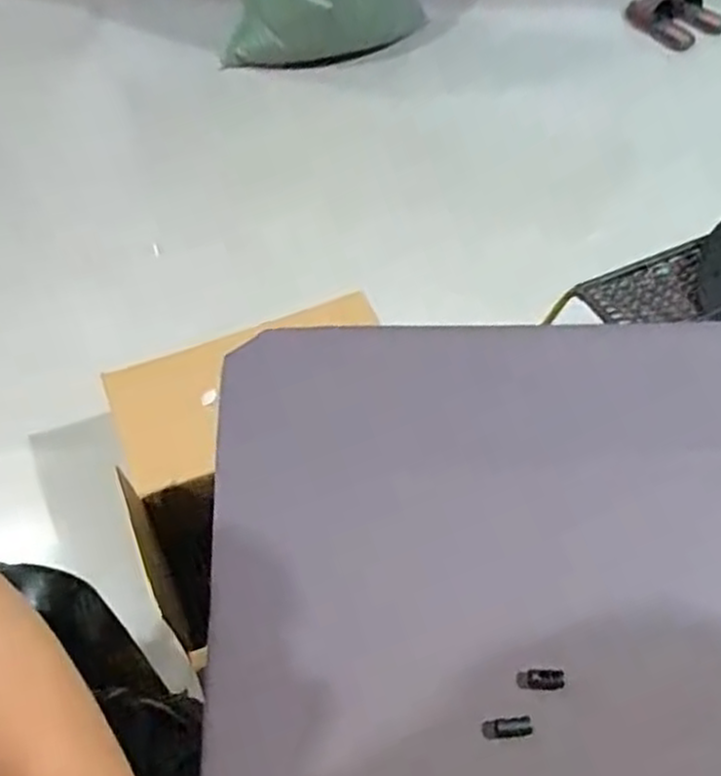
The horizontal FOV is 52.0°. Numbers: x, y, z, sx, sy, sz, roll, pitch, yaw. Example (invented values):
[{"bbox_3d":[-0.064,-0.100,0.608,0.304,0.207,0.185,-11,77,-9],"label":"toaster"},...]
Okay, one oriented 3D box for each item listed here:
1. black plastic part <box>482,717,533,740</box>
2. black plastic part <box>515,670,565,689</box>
[{"bbox_3d":[0.075,0.174,0.377,0.025,0.008,0.009,-11,52,9],"label":"black plastic part"},{"bbox_3d":[0.095,0.155,0.391,0.024,0.004,0.009,-5,52,8],"label":"black plastic part"}]

